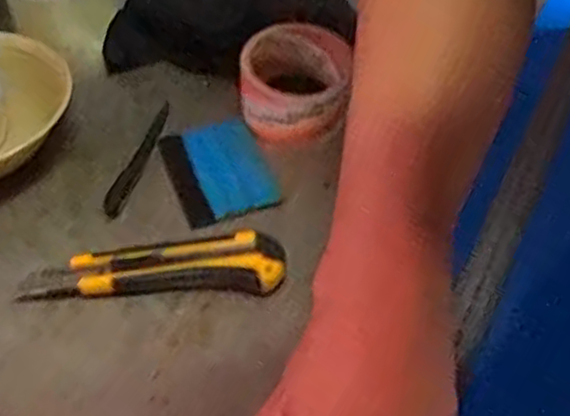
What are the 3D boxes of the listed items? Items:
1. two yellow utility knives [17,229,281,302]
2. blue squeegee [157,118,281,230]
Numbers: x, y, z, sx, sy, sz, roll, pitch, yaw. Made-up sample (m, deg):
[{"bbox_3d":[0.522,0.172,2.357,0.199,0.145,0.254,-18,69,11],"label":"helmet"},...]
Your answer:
[{"bbox_3d":[-0.086,0.039,0.476,0.167,0.023,0.042,-3,46,-5],"label":"two yellow utility knives"},{"bbox_3d":[-0.052,-0.032,0.556,0.070,0.009,0.101,-16,48,-16],"label":"blue squeegee"}]

